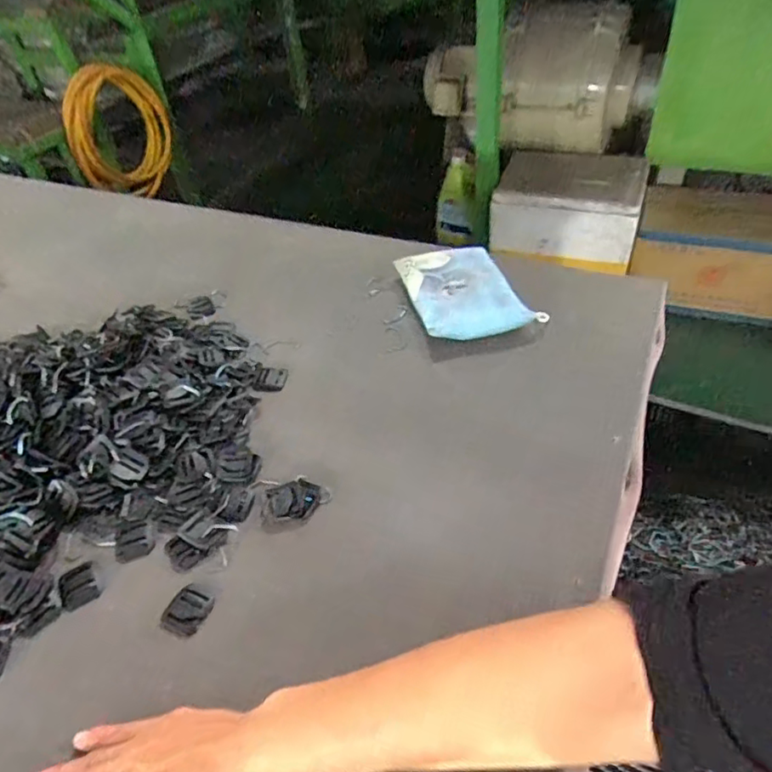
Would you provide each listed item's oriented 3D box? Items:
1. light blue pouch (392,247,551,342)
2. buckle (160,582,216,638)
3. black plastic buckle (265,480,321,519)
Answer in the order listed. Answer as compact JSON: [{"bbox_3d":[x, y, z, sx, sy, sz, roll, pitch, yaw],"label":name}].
[{"bbox_3d":[0.092,-0.115,0.674,0.123,0.026,0.155,-12,44,-6],"label":"light blue pouch"},{"bbox_3d":[-0.148,0.167,0.437,0.030,0.006,0.036,12,47,18],"label":"buckle"},{"bbox_3d":[-0.078,0.096,0.496,0.042,0.013,0.033,-8,44,-2],"label":"black plastic buckle"}]

